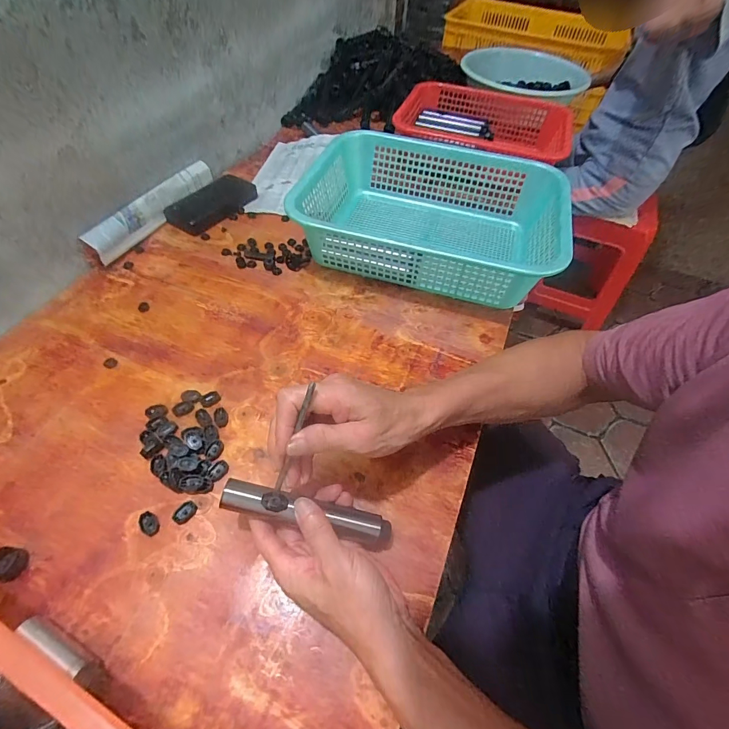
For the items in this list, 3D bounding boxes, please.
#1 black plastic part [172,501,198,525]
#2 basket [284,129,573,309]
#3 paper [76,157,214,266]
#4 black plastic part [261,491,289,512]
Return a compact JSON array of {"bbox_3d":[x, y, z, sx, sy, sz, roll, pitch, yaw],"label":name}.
[{"bbox_3d":[-0.176,0.145,0.365,0.015,0.004,0.022,33,58,19],"label":"black plastic part"},{"bbox_3d":[0.098,-0.233,0.594,0.384,0.115,0.279,15,54,6],"label":"basket"},{"bbox_3d":[-0.342,-0.259,0.616,0.024,0.053,0.261,24,55,13],"label":"paper"},{"bbox_3d":[-0.078,0.120,0.324,0.022,0.006,0.016,1,53,-4],"label":"black plastic part"}]

